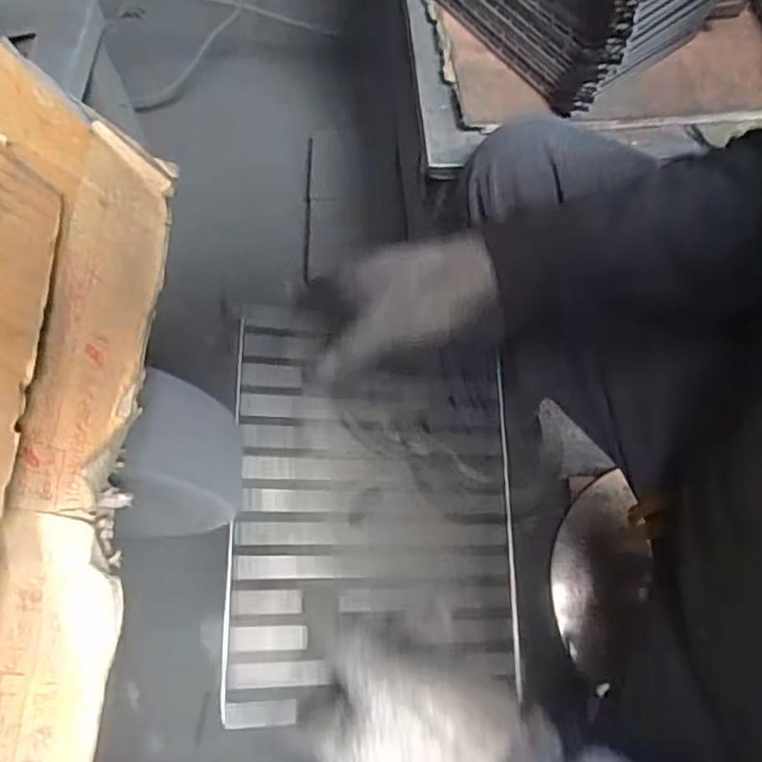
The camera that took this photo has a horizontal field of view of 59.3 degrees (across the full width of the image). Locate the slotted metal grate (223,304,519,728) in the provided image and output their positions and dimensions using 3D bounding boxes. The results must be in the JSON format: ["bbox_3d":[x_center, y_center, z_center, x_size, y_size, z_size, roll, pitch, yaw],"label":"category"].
[{"bbox_3d":[-0.001,0.078,0.430,0.180,0.013,0.240,4,74,-14],"label":"slotted metal grate"}]

